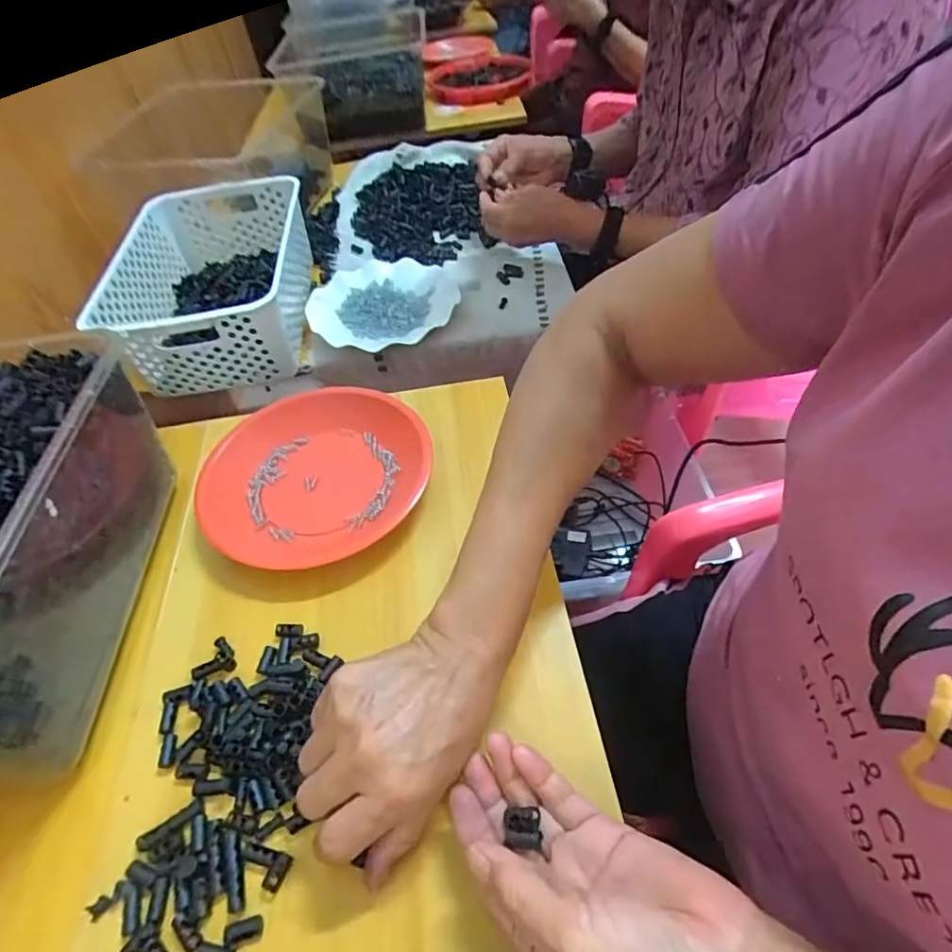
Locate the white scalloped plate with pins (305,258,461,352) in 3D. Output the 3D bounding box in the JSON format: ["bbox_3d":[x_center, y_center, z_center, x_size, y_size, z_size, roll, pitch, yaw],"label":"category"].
[{"bbox_3d":[-0.116,-0.223,0.686,0.184,0.014,0.184,-3,51,4],"label":"white scalloped plate with pins"}]

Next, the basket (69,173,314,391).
[{"bbox_3d":[-0.324,-0.246,0.681,0.205,0.105,0.313,-9,50,-1],"label":"basket"}]

